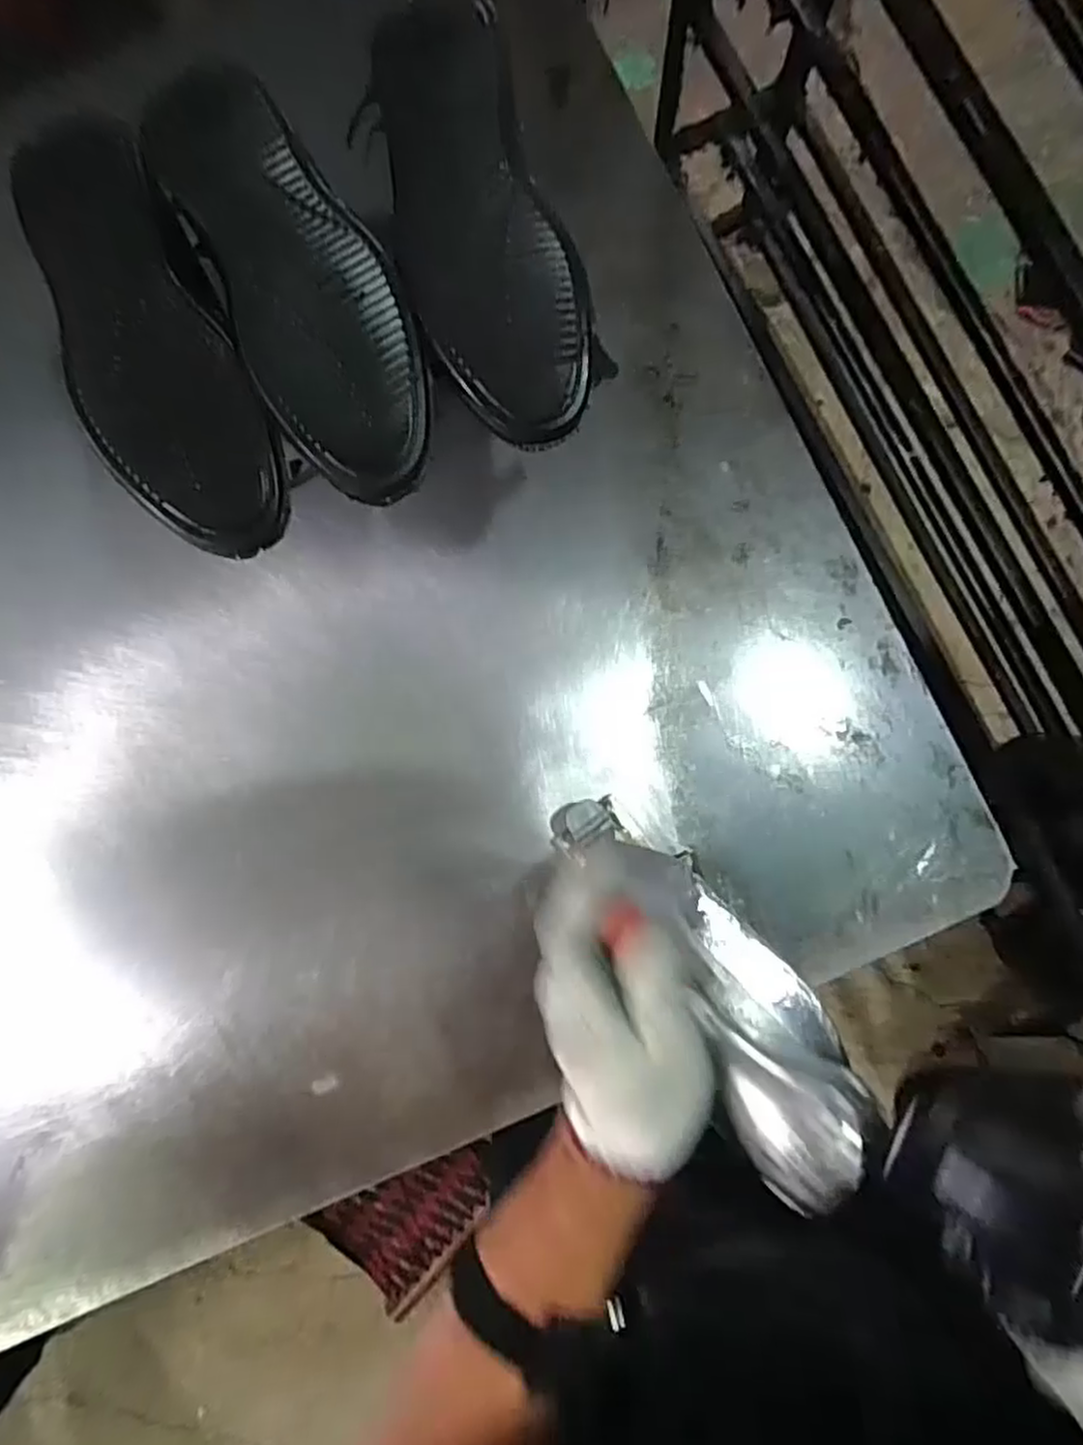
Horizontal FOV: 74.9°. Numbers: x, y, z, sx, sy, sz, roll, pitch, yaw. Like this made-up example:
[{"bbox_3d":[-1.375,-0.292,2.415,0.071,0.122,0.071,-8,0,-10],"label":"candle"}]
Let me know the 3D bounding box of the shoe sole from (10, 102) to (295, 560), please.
[{"bbox_3d":[-0.237,-0.226,0.422,0.096,0.026,0.268,-27,87,1],"label":"shoe sole"}]

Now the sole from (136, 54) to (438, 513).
[{"bbox_3d":[-0.141,-0.260,0.419,0.097,0.034,0.261,-27,87,1],"label":"sole"}]

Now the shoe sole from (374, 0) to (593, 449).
[{"bbox_3d":[-0.038,-0.293,0.431,0.096,0.043,0.261,-18,86,2],"label":"shoe sole"}]

